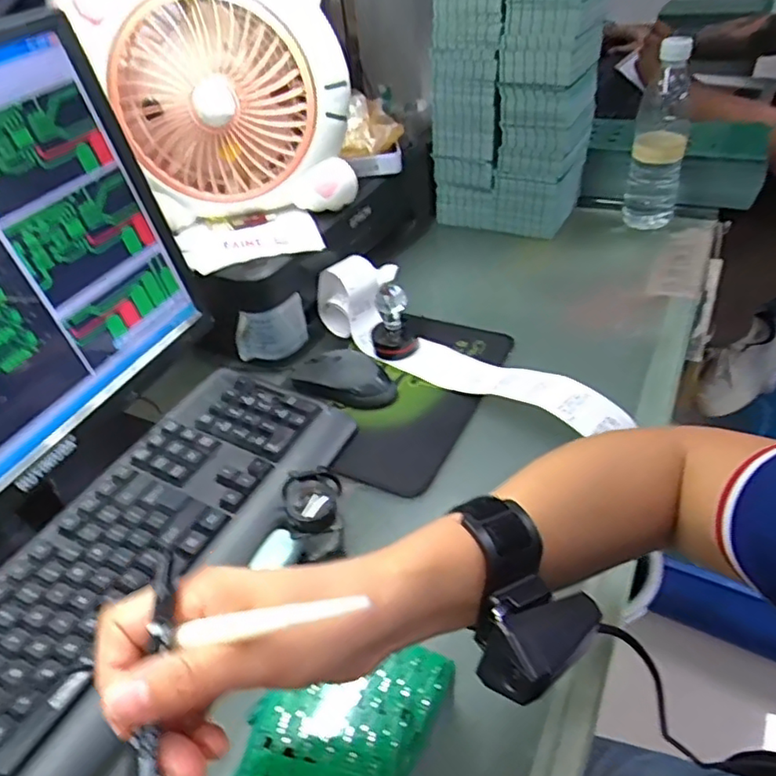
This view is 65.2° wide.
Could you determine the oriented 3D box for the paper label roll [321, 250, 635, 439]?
[{"bbox_3d":[0.070,-0.045,0.620,0.359,0.074,0.073,30,53,35],"label":"paper label roll"}]

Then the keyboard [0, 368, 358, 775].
[{"bbox_3d":[-0.198,0.134,0.464,0.161,0.023,0.427,14,45,24],"label":"keyboard"}]

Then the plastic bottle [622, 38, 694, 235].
[{"bbox_3d":[0.346,-0.318,0.766,0.064,0.223,0.058,11,44,20],"label":"plastic bottle"}]

